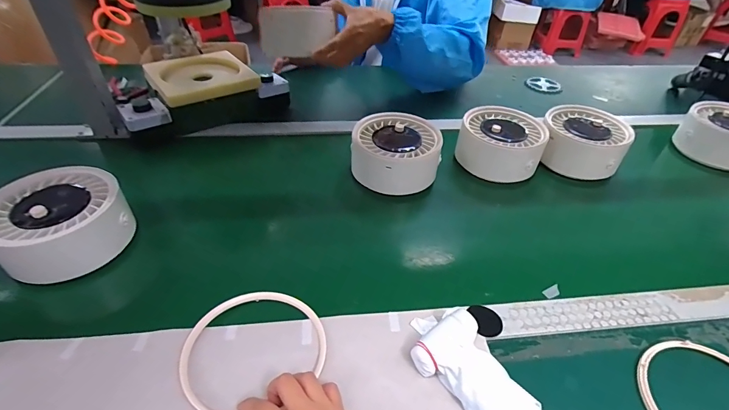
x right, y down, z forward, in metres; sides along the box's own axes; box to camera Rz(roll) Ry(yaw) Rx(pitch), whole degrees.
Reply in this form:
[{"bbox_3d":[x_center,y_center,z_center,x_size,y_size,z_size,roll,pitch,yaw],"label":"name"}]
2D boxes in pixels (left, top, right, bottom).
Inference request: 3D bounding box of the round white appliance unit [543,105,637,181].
[{"bbox_3d":[0.380,-0.106,0.665,0.127,0.084,0.128,2,42,-2],"label":"round white appliance unit"}]

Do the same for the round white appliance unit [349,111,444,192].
[{"bbox_3d":[0.051,-0.089,0.610,0.143,0.060,0.154,4,42,0],"label":"round white appliance unit"}]

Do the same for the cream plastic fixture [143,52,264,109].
[{"bbox_3d":[-0.310,-0.248,0.716,0.171,0.030,0.192,-25,49,-28],"label":"cream plastic fixture"}]

